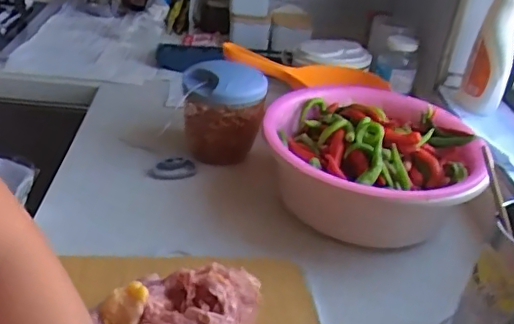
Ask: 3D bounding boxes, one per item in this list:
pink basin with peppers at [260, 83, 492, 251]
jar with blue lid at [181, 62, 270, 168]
[{"bbox_3d":[0.154,0.003,0.801,0.275,0.130,0.293,5,30,-3],"label":"pink basin with peppers"},{"bbox_3d":[-0.051,-0.073,0.867,0.122,0.126,0.103,5,30,-4],"label":"jar with blue lid"}]

